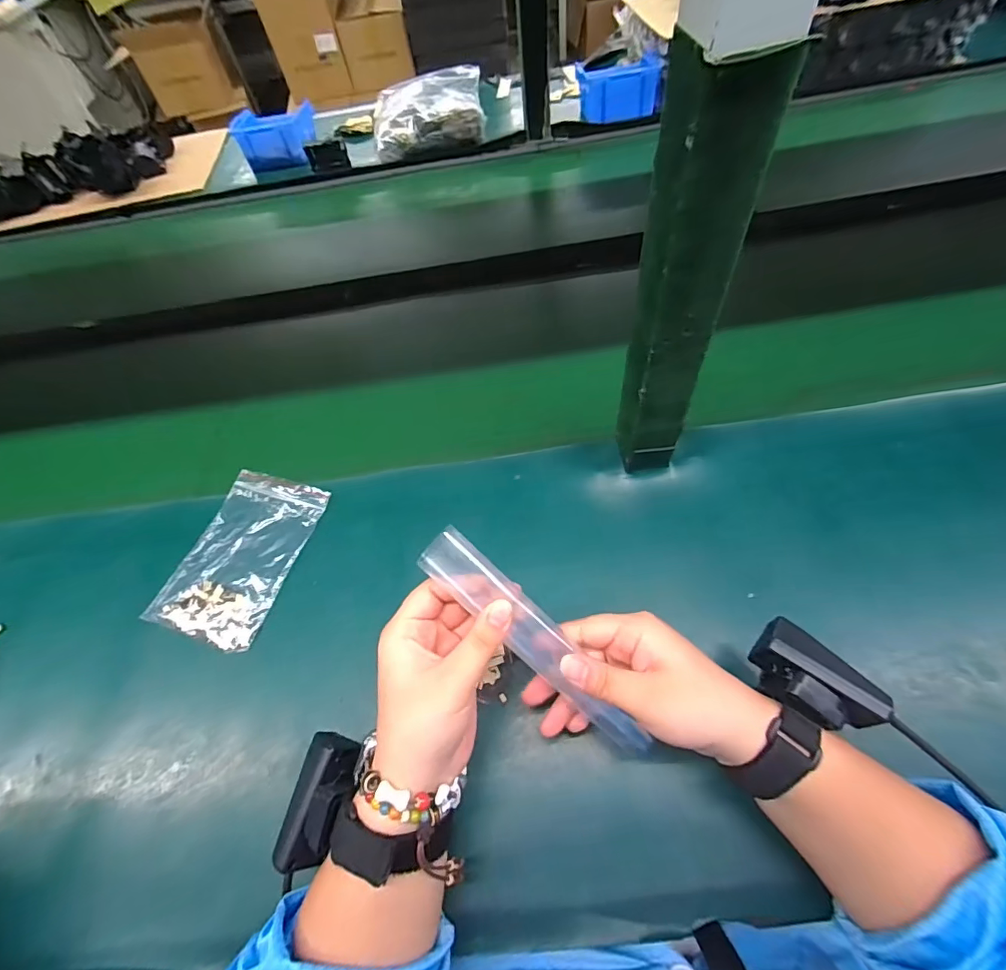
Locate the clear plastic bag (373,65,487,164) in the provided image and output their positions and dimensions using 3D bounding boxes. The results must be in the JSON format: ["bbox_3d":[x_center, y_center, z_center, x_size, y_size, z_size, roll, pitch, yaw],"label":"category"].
[{"bbox_3d":[-0.131,-0.680,0.851,0.194,0.057,0.244,-9,57,2],"label":"clear plastic bag"}]

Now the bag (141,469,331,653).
[{"bbox_3d":[-0.237,0.061,0.434,0.108,0.009,0.154,16,63,13],"label":"bag"}]

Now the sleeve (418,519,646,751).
[{"bbox_3d":[0.020,0.098,0.294,0.030,0.022,0.179,-44,97,-19],"label":"sleeve"}]

